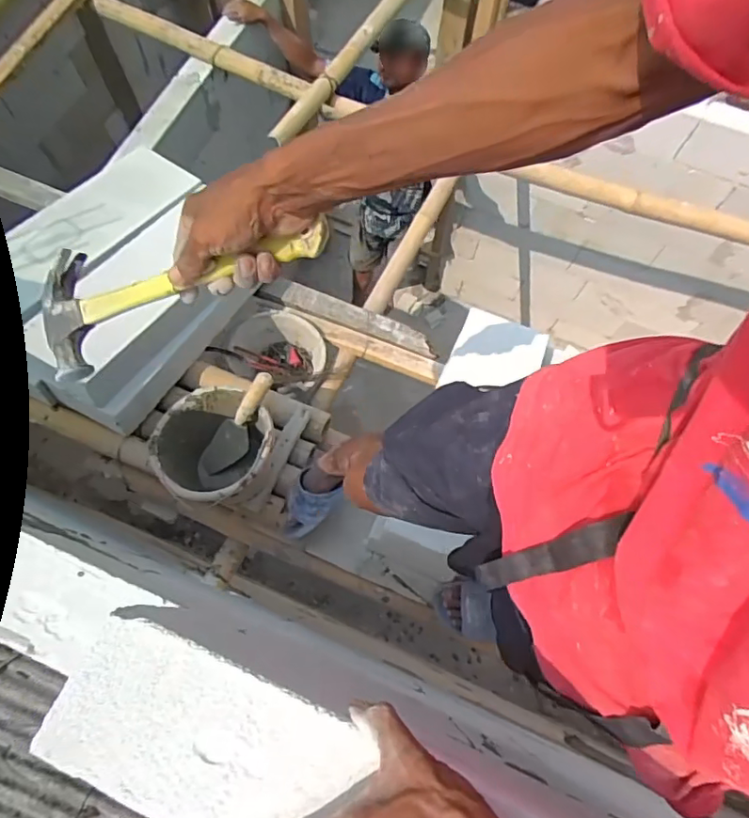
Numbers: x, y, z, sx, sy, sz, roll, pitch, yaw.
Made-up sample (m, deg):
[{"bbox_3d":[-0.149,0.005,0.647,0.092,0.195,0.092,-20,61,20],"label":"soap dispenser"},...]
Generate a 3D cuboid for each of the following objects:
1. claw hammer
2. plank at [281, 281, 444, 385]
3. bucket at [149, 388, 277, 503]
[{"bbox_3d":[-0.175,-0.109,0.476,0.281,0.040,0.109,-11,69,17],"label":"claw hammer"},{"bbox_3d":[-0.034,-0.218,1.509,0.470,0.053,0.127,22,71,6],"label":"plank"},{"bbox_3d":[-0.328,0.087,1.156,0.230,0.198,0.234,1,70,-2],"label":"bucket"}]

